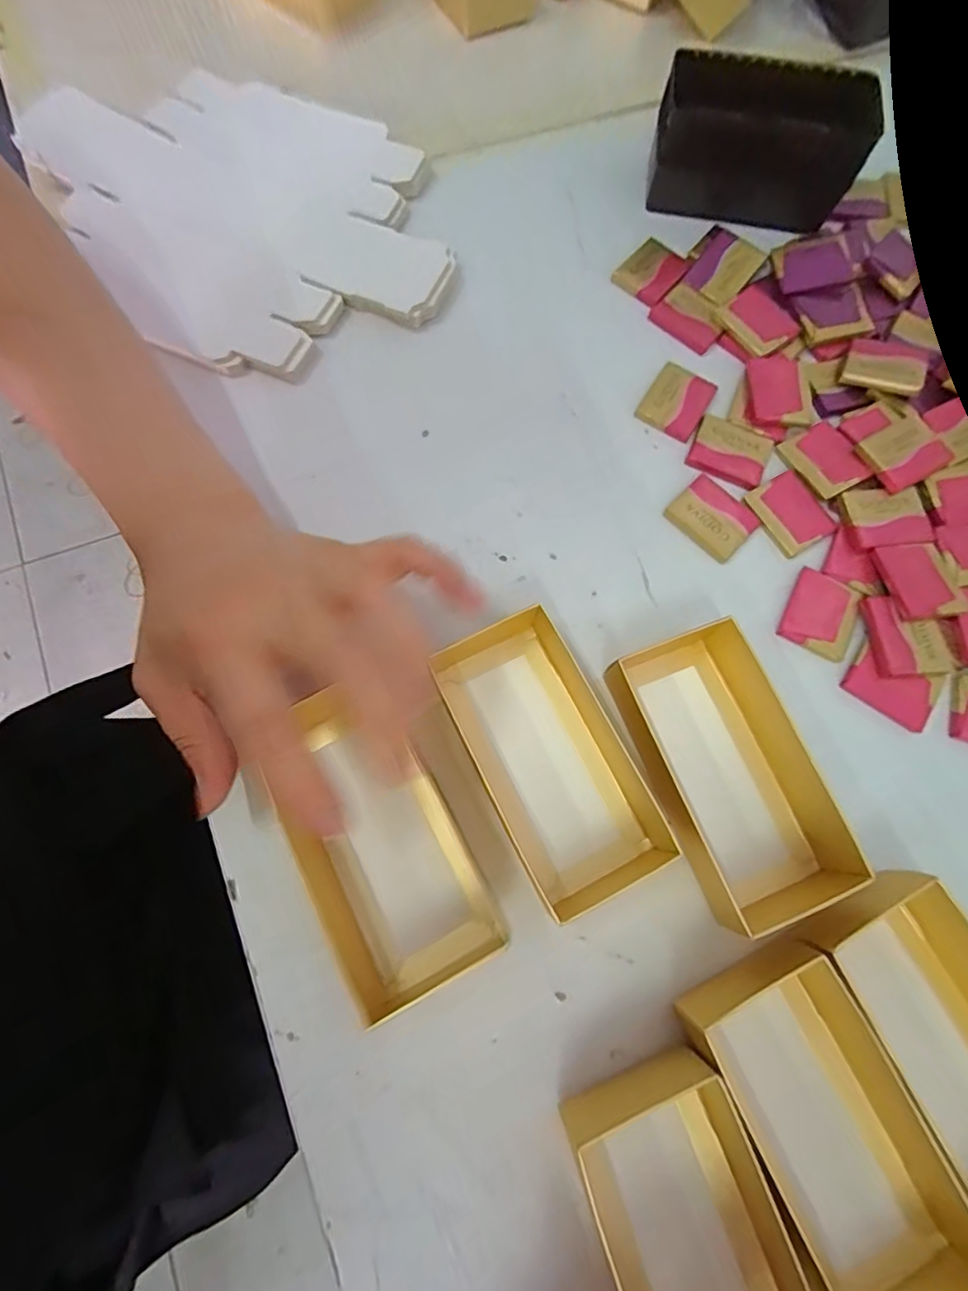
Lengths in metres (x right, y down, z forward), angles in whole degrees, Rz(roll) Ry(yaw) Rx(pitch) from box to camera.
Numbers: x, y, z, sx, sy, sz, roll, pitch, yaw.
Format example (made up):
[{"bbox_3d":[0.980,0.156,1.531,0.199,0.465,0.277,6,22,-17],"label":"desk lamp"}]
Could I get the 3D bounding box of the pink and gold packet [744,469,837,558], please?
[{"bbox_3d":[0.157,-0.068,0.286,0.032,0.004,0.039,-28,77,-9],"label":"pink and gold packet"}]

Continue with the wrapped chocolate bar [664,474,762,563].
[{"bbox_3d":[0.117,-0.066,0.286,0.039,0.004,0.035,43,77,9],"label":"wrapped chocolate bar"}]

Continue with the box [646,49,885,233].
[{"bbox_3d":[0.159,-0.295,0.331,0.114,0.048,0.054,8,74,0],"label":"box"}]

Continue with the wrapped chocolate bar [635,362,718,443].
[{"bbox_3d":[0.104,-0.132,0.304,0.031,0.004,0.040,31,75,6],"label":"wrapped chocolate bar"}]

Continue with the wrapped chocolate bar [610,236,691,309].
[{"bbox_3d":[0.098,-0.217,0.329,0.032,0.005,0.037,41,77,9],"label":"wrapped chocolate bar"}]

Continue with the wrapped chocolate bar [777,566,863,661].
[{"bbox_3d":[0.163,-0.016,0.272,0.032,0.004,0.039,27,75,5],"label":"wrapped chocolate bar"}]

